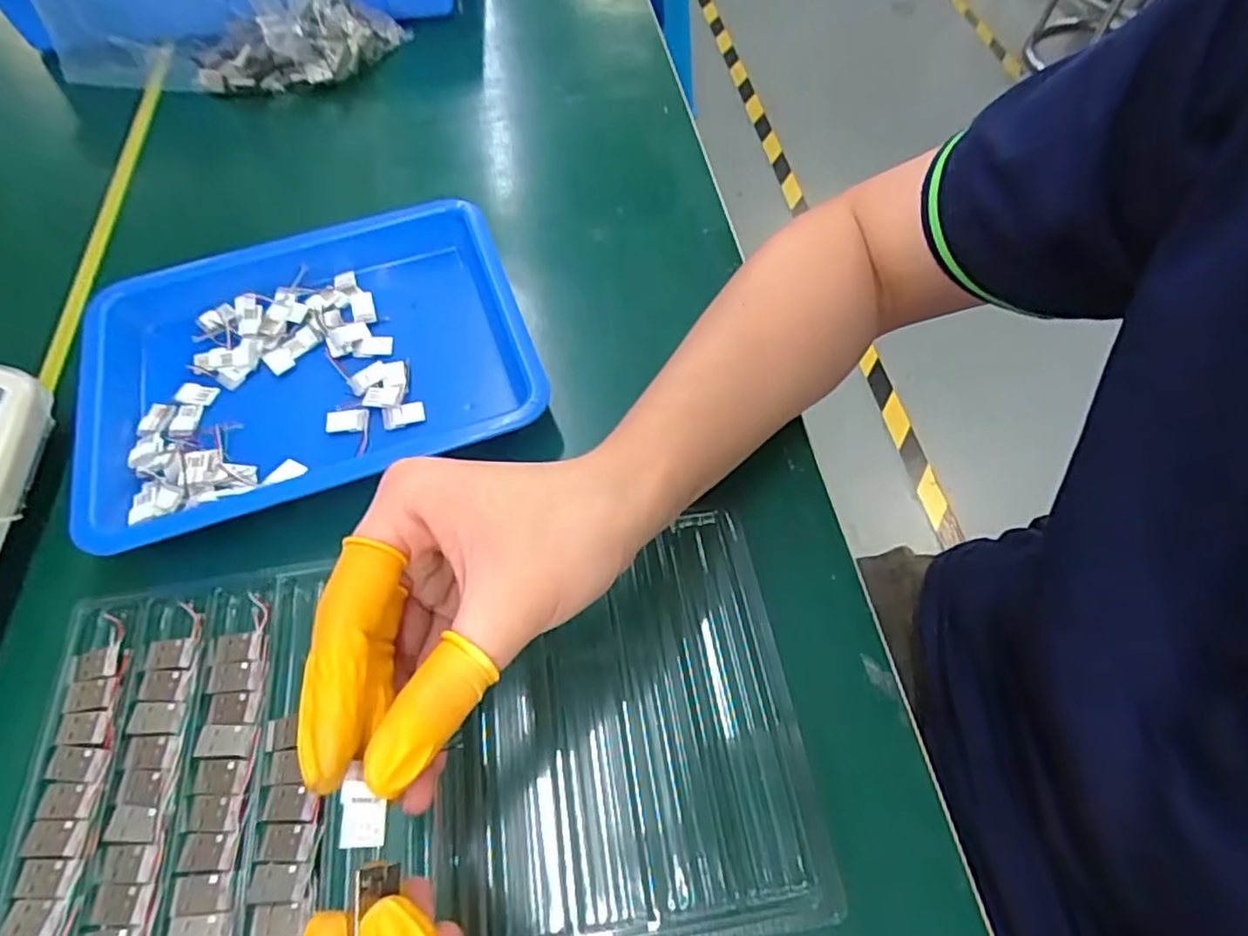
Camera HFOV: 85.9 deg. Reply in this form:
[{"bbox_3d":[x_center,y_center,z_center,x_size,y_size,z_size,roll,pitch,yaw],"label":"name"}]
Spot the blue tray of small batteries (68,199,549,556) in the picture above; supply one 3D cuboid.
[{"bbox_3d":[-0.164,-0.055,0.343,0.222,0.029,0.165,-17,60,-10],"label":"blue tray of small batteries"}]

